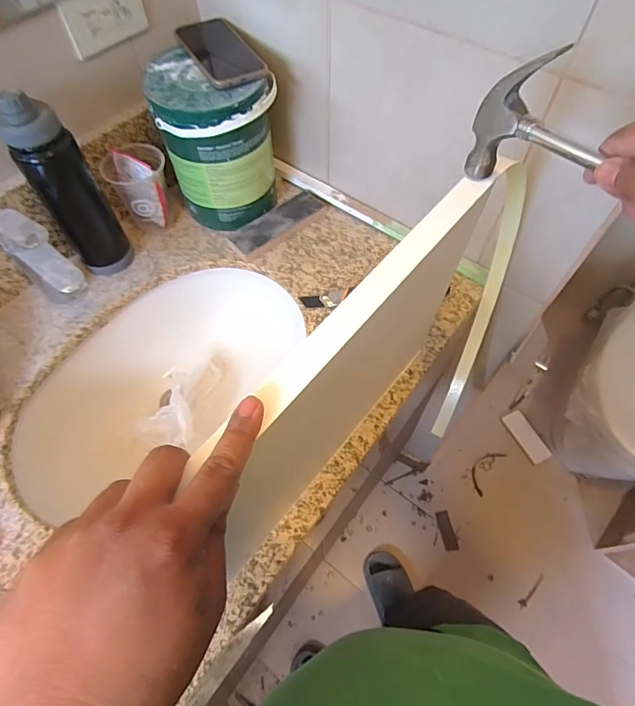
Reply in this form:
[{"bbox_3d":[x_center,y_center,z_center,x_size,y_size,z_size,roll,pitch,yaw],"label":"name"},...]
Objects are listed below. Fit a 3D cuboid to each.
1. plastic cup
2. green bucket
[{"bbox_3d":[-0.291,-0.274,0.721,0.091,0.127,0.095,-26,63,-13],"label":"plastic cup"},{"bbox_3d":[-0.153,-0.326,0.697,0.162,0.220,0.158,0,60,1],"label":"green bucket"}]

